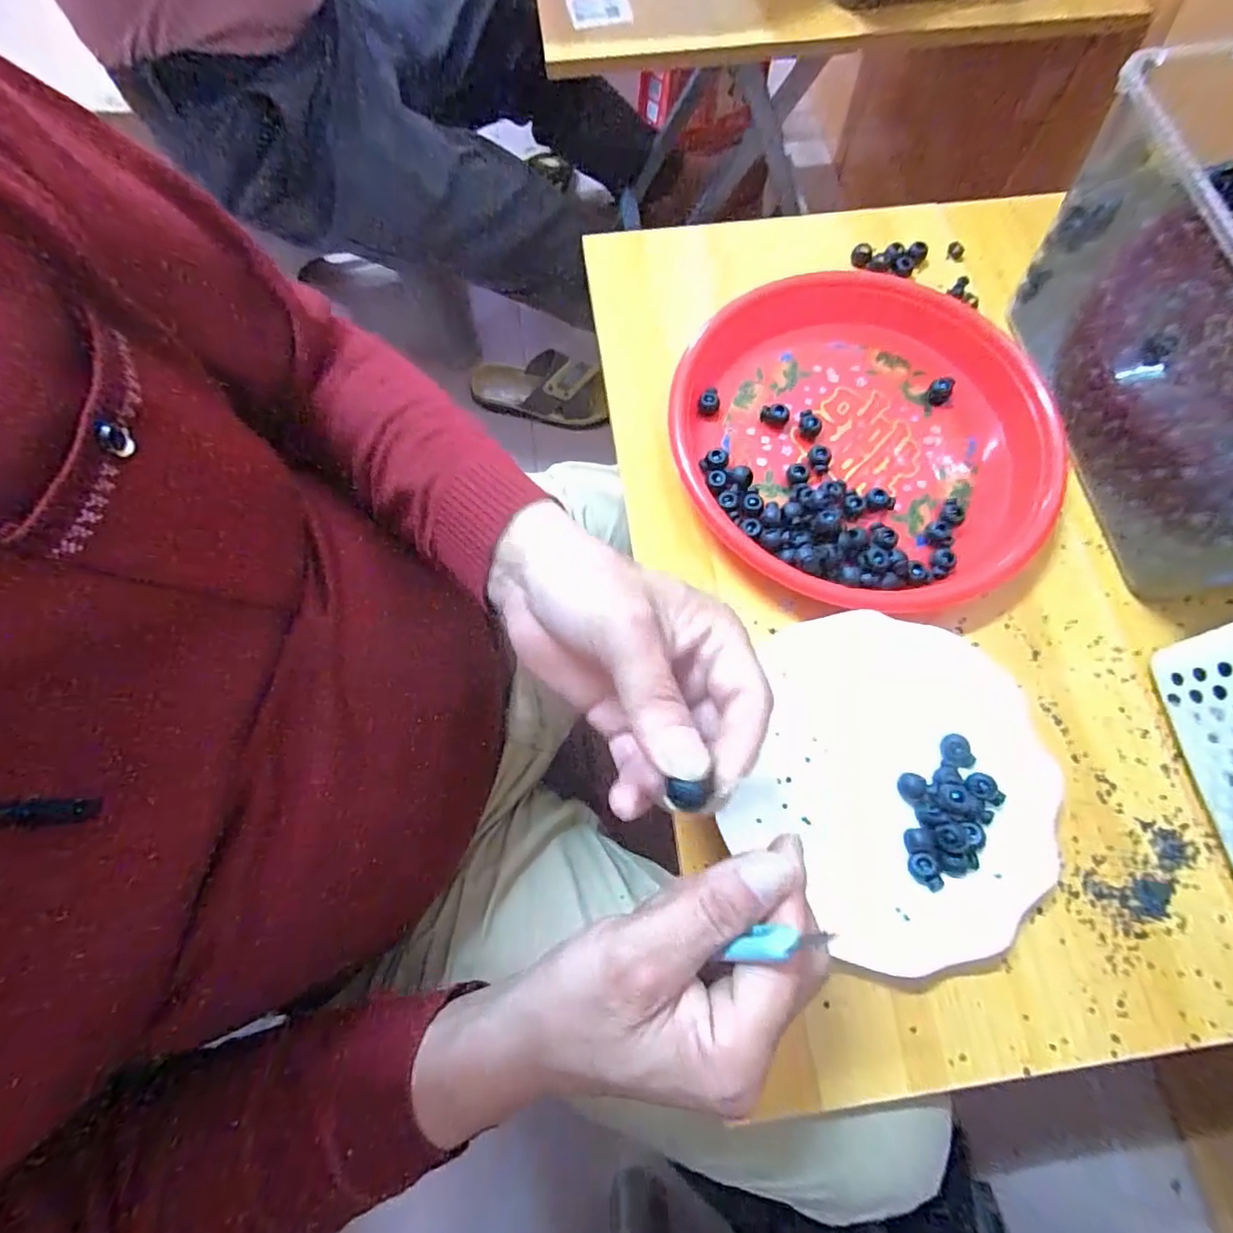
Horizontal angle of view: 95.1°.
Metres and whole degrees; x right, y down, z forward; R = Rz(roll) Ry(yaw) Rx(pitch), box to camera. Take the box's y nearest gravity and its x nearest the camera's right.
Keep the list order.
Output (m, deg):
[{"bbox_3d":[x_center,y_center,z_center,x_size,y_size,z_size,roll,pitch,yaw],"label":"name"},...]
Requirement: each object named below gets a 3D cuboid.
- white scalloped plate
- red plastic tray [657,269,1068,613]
[{"bbox_3d":[0.157,0.095,0.317,0.164,0.025,0.177,19,72,5],"label":"white scalloped plate"},{"bbox_3d":[0.171,-0.125,0.384,0.258,0.029,0.238,-33,75,-12],"label":"red plastic tray"}]

